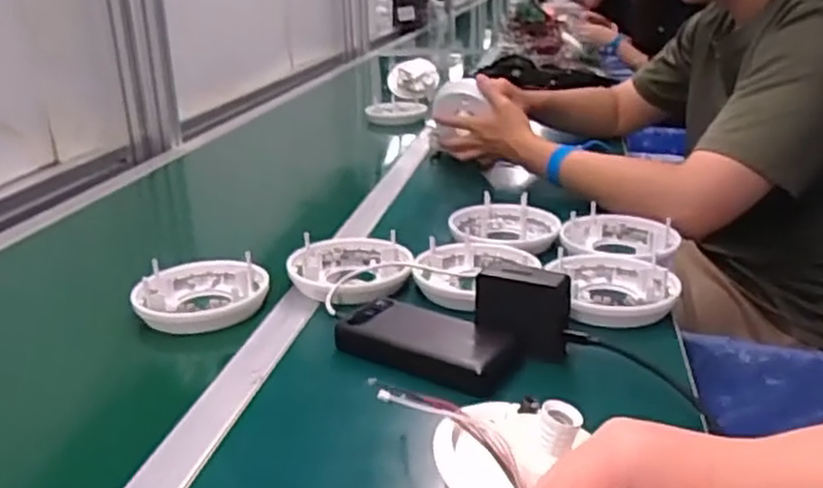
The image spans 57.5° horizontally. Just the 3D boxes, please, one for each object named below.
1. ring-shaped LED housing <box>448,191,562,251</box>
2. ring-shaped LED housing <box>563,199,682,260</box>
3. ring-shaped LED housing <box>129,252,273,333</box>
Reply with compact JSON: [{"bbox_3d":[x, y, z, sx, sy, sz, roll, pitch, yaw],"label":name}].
[{"bbox_3d":[0.113,-0.017,0.918,0.134,0.038,0.139,9,24,24],"label":"ring-shaped LED housing"},{"bbox_3d":[0.242,-0.008,0.871,0.130,0.037,0.144,4,22,14],"label":"ring-shaped LED housing"},{"bbox_3d":[-0.214,0.046,0.770,0.127,0.034,0.132,-5,22,-9],"label":"ring-shaped LED housing"}]

